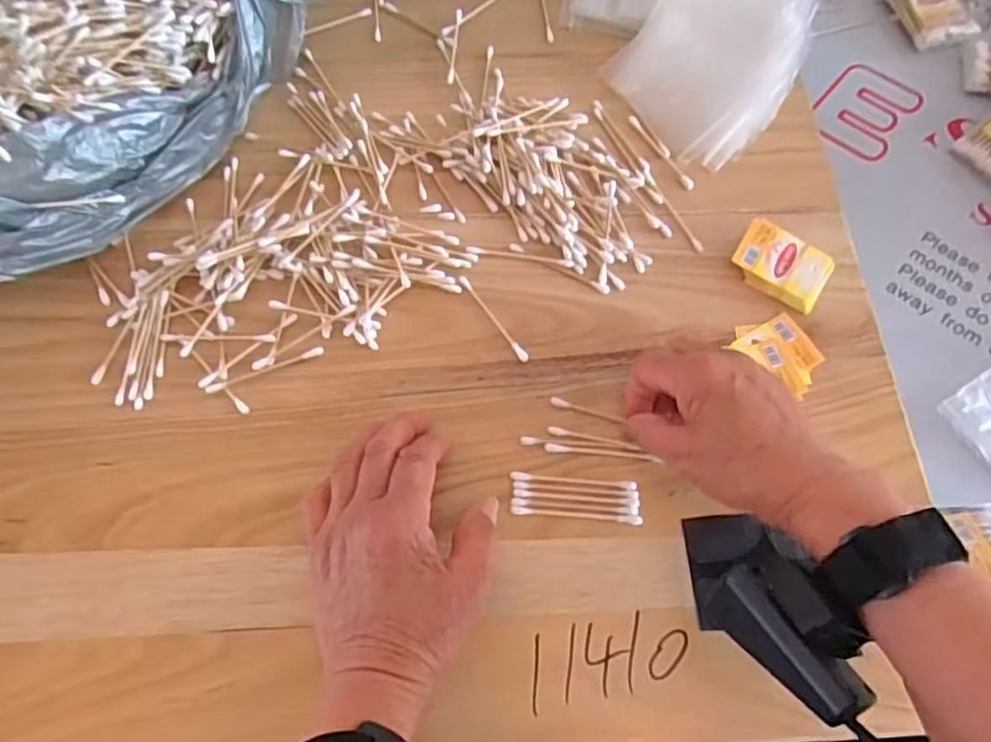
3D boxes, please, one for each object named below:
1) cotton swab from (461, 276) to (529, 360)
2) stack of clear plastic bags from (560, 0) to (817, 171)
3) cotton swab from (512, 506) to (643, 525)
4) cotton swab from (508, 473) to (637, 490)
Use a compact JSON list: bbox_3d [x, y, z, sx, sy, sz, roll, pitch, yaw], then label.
[{"bbox_3d":[-0.001,-0.034,0.426,0.007,0.004,0.070,-32,72,-14],"label":"cotton swab"},{"bbox_3d":[0.155,-0.266,0.503,0.171,0.039,0.196,-34,73,-14],"label":"stack of clear plastic bags"},{"bbox_3d":[0.046,0.081,0.377,0.072,0.004,0.005,5,68,0],"label":"cotton swab"},{"bbox_3d":[0.045,0.063,0.384,0.071,0.004,0.005,5,68,0],"label":"cotton swab"}]

